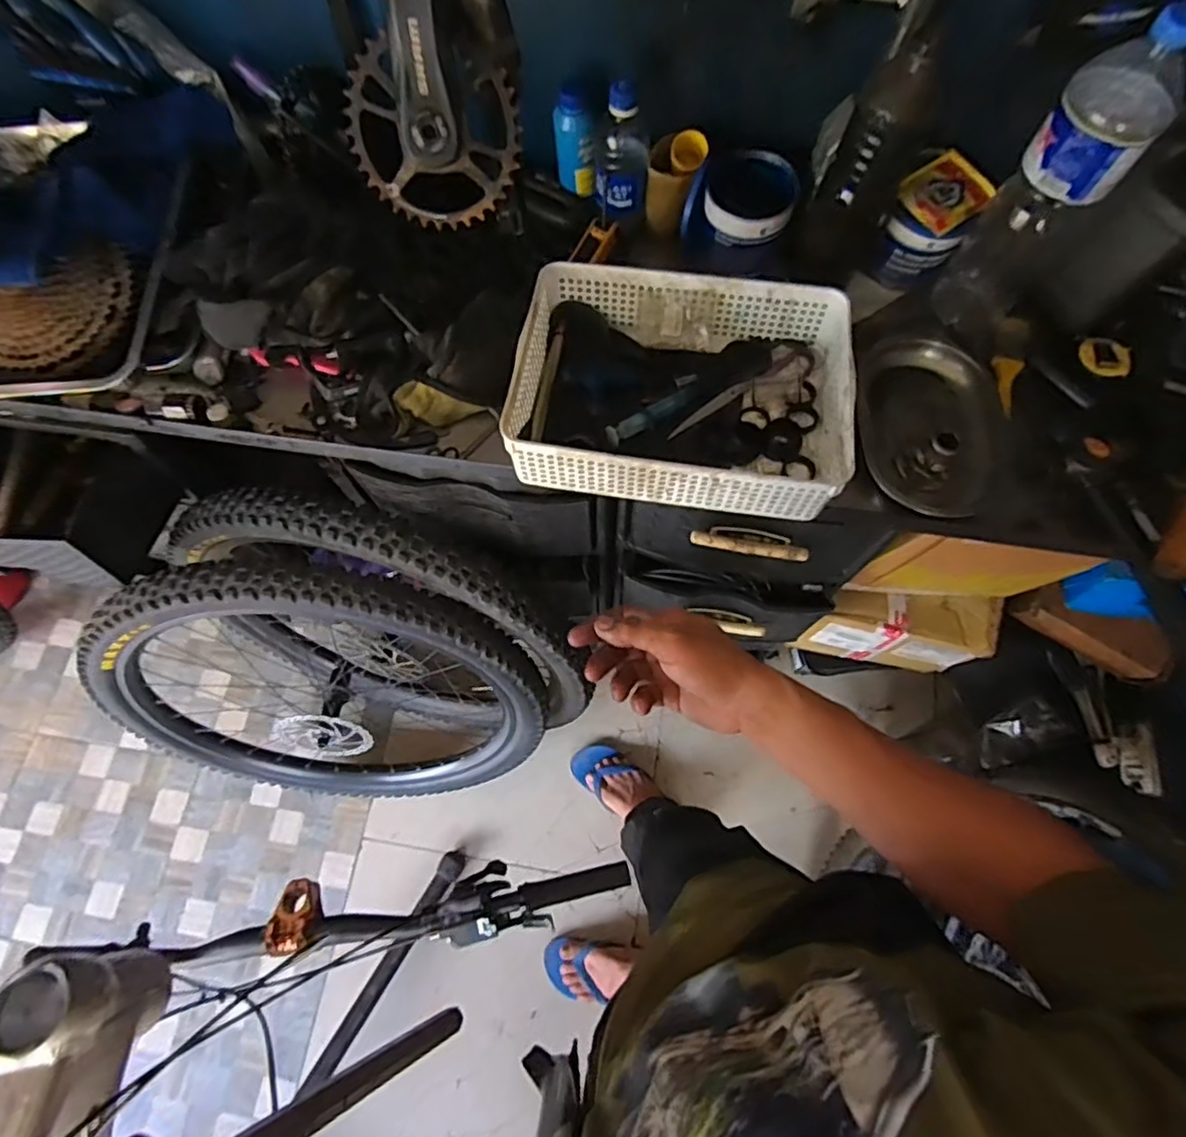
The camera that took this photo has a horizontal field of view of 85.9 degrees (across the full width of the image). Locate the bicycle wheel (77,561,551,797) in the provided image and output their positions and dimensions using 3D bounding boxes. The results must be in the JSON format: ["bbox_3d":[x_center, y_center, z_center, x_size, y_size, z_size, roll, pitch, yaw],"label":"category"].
[{"bbox_3d":[-0.425,0.217,1.070,0.664,0.707,0.090,-18,49,23],"label":"bicycle wheel"}]

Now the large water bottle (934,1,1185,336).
[{"bbox_3d":[0.452,-0.366,0.629,0.093,0.317,0.086,40,76,14],"label":"large water bottle"}]

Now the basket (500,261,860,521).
[{"bbox_3d":[0.091,-0.190,0.672,0.325,0.093,0.252,8,71,4],"label":"basket"}]

